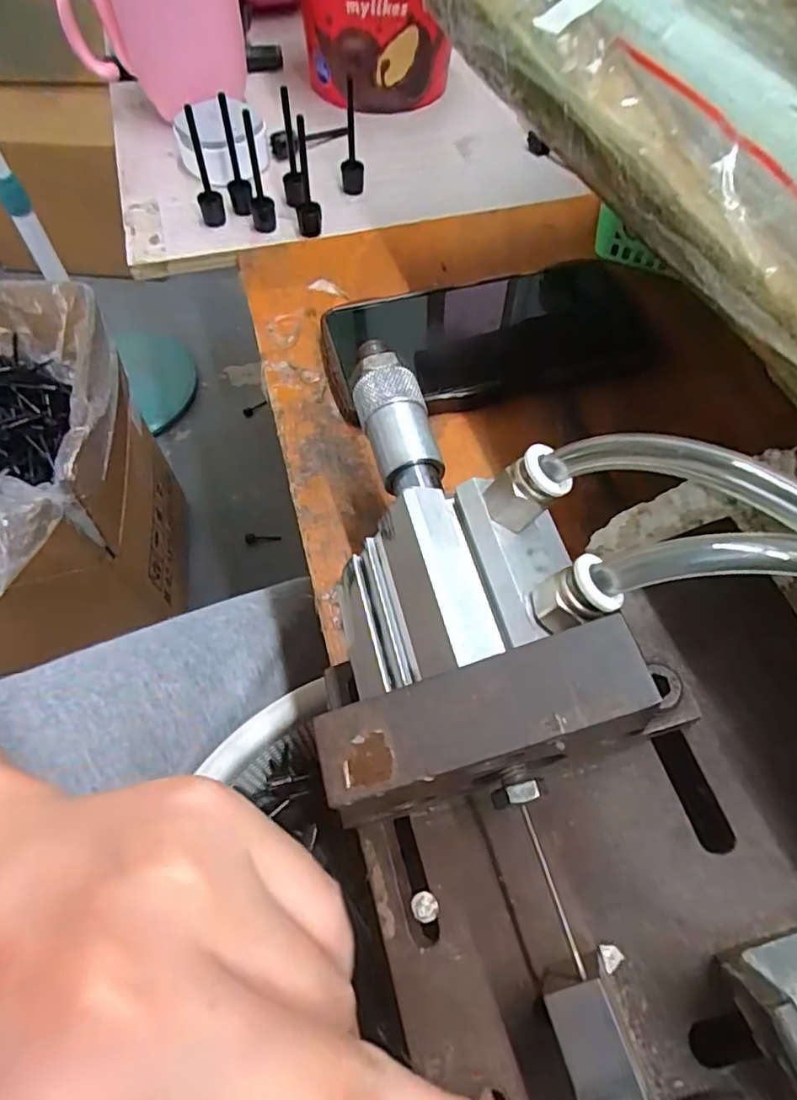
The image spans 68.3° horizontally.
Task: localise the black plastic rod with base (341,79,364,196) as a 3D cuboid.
[{"bbox_3d":[-0.030,-0.257,0.368,0.014,0.063,0.017,-3,61,-2],"label":"black plastic rod with base"}]

